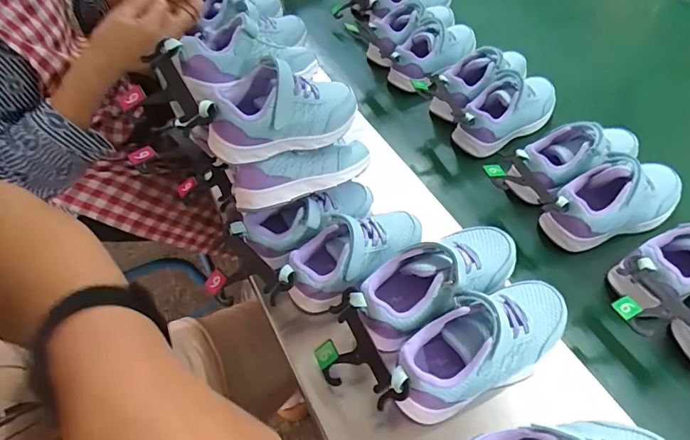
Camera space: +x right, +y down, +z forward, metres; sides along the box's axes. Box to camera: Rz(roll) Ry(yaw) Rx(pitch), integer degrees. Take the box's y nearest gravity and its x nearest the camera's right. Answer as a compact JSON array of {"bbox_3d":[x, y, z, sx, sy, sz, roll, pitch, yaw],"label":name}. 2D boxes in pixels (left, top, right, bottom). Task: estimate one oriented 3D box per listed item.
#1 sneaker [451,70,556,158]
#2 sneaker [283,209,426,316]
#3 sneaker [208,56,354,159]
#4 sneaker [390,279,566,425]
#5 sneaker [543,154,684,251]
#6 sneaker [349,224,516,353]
[{"bbox_3d":[0.225,-0.145,0.633,0.175,0.086,0.075,-27,59,-23],"label":"sneaker"},{"bbox_3d":[0.011,0.033,0.463,0.156,0.065,0.073,-36,63,-28],"label":"sneaker"},{"bbox_3d":[-0.057,-0.110,0.432,0.148,0.066,0.076,-8,54,-11],"label":"sneaker"},{"bbox_3d":[0.122,0.109,0.398,0.185,0.071,0.077,-24,58,-21],"label":"sneaker"},{"bbox_3d":[0.310,-0.025,0.518,0.172,0.077,0.075,-9,54,-12],"label":"sneaker"},{"bbox_3d":[0.091,0.054,0.431,0.177,0.077,0.069,-25,59,-22],"label":"sneaker"}]

